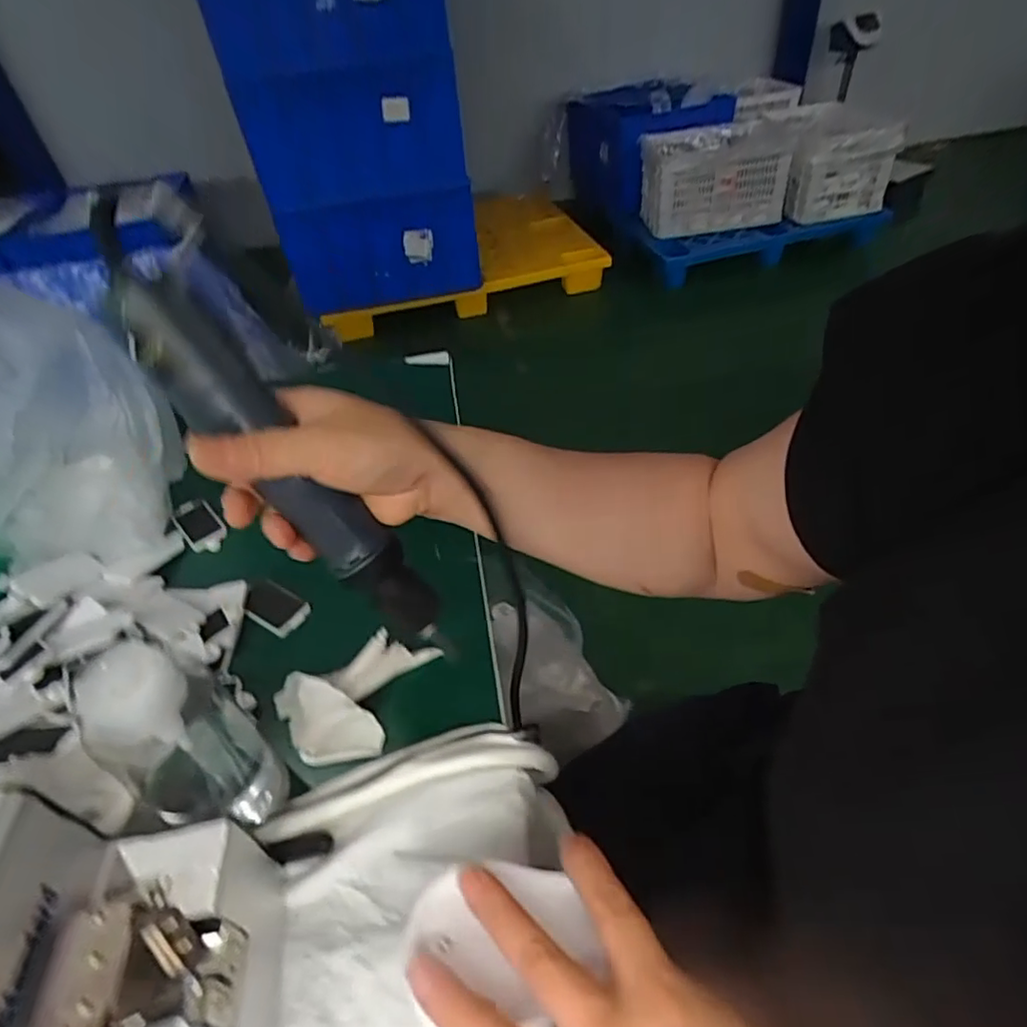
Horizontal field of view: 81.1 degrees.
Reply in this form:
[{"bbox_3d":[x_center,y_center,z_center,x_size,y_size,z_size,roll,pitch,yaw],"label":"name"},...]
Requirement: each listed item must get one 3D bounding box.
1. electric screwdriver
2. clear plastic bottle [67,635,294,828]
[{"bbox_3d":[-0.120,-0.024,0.323,0.030,0.274,0.035,-11,33,44],"label":"electric screwdriver"},{"bbox_3d":[-0.172,0.122,0.316,0.063,0.132,0.059,-4,44,4],"label":"clear plastic bottle"}]

